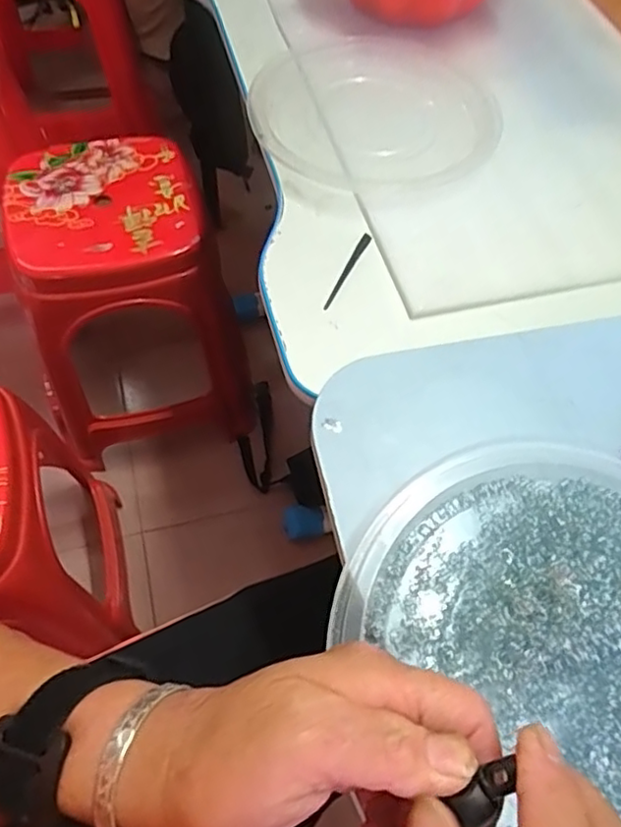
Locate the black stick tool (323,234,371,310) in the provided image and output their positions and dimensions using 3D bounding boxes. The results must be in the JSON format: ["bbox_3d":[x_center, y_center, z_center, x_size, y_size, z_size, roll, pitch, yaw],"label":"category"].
[{"bbox_3d":[0.030,-0.117,0.513,0.007,0.005,0.086,25,61,12],"label":"black stick tool"}]

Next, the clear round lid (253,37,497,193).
[{"bbox_3d":[0.061,-0.287,0.595,0.225,0.022,0.195,-1,59,-3],"label":"clear round lid"}]

